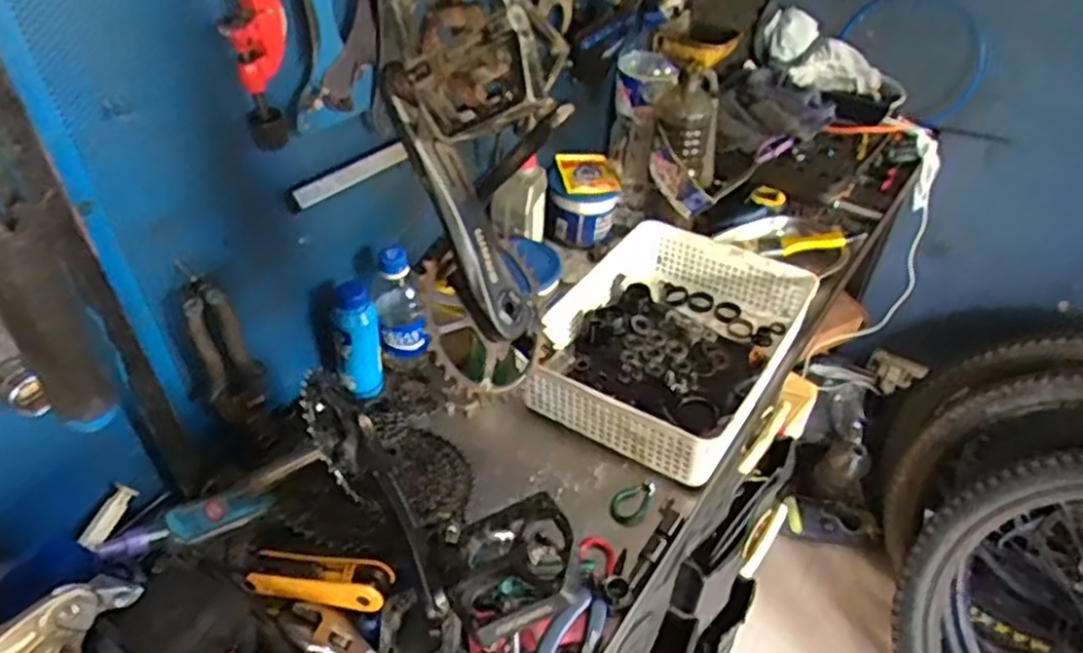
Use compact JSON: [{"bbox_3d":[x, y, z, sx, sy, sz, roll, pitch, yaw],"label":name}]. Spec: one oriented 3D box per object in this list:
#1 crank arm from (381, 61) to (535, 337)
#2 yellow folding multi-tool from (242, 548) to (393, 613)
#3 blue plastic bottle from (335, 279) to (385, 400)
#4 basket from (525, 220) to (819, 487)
[{"bbox_3d":[-0.057,-0.080,0.519,0.021,0.214,0.044,-6,33,35],"label":"crank arm"},{"bbox_3d":[-0.194,0.219,0.630,0.126,0.022,0.038,7,42,7],"label":"yellow folding multi-tool"},{"bbox_3d":[-0.203,0.017,0.807,0.051,0.138,0.041,-11,43,-14],"label":"blue plastic bottle"},{"bbox_3d":[0.159,0.015,0.882,0.256,0.079,0.343,22,45,22],"label":"basket"}]

